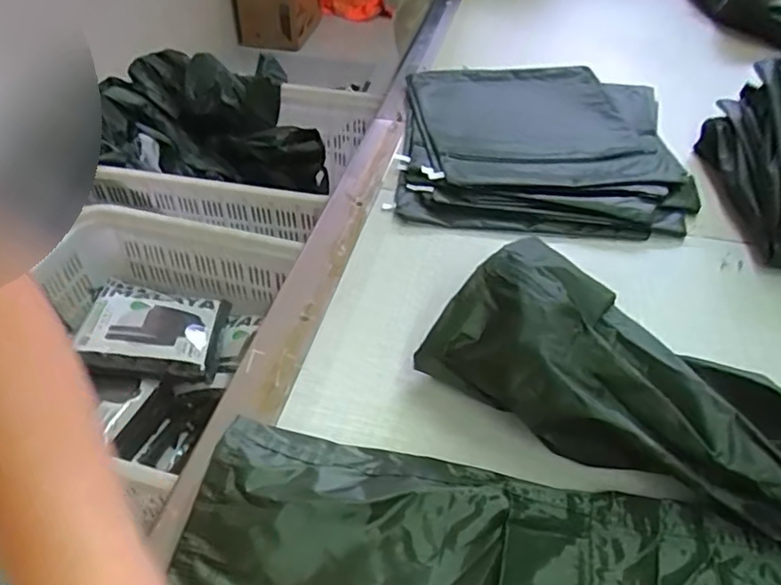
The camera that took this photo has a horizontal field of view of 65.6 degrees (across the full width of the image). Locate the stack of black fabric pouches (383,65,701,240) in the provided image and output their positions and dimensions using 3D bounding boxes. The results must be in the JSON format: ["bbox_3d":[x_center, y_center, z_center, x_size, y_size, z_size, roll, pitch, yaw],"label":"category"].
[{"bbox_3d":[0.181,-0.204,0.767,0.329,0.025,0.381,5,41,4],"label":"stack of black fabric pouches"}]

